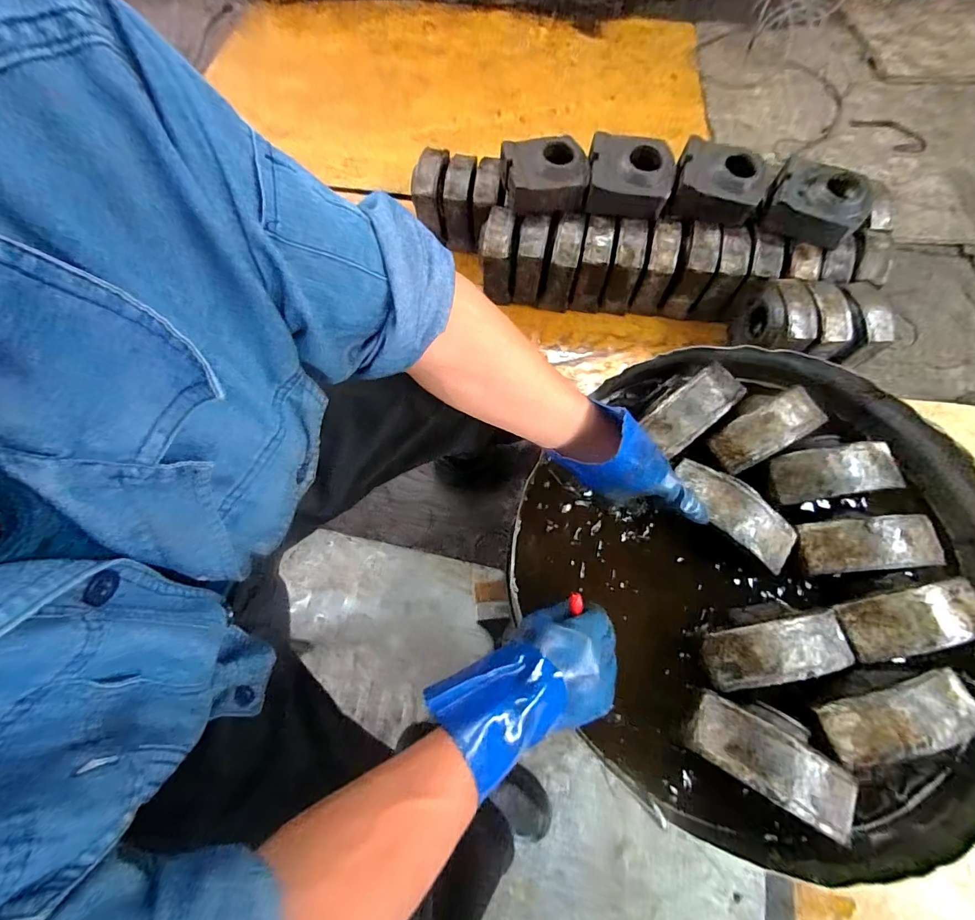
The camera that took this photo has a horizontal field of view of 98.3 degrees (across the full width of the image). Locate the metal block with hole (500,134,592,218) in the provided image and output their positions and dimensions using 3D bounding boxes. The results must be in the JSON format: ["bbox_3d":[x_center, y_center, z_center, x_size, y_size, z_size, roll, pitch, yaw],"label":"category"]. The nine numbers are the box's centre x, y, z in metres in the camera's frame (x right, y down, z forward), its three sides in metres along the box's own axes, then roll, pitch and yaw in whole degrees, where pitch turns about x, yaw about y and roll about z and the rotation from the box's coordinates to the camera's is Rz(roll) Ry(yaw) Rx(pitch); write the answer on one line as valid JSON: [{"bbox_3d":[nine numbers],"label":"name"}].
[{"bbox_3d":[0.131,-0.655,0.973,0.187,0.084,0.144,-1,70,1],"label":"metal block with hole"}]

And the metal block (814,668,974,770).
[{"bbox_3d":[0.427,0.260,0.433,0.159,0.029,0.066,-16,70,-5],"label":"metal block"}]

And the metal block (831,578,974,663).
[{"bbox_3d":[0.476,0.175,0.466,0.152,0.030,0.060,-12,70,-3],"label":"metal block"}]

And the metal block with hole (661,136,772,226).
[{"bbox_3d":[0.516,-0.612,0.944,0.198,0.097,0.138,16,71,7],"label":"metal block with hole"}]

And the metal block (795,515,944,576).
[{"bbox_3d":[0.452,0.099,0.497,0.150,0.030,0.058,-4,70,-1],"label":"metal block"}]

